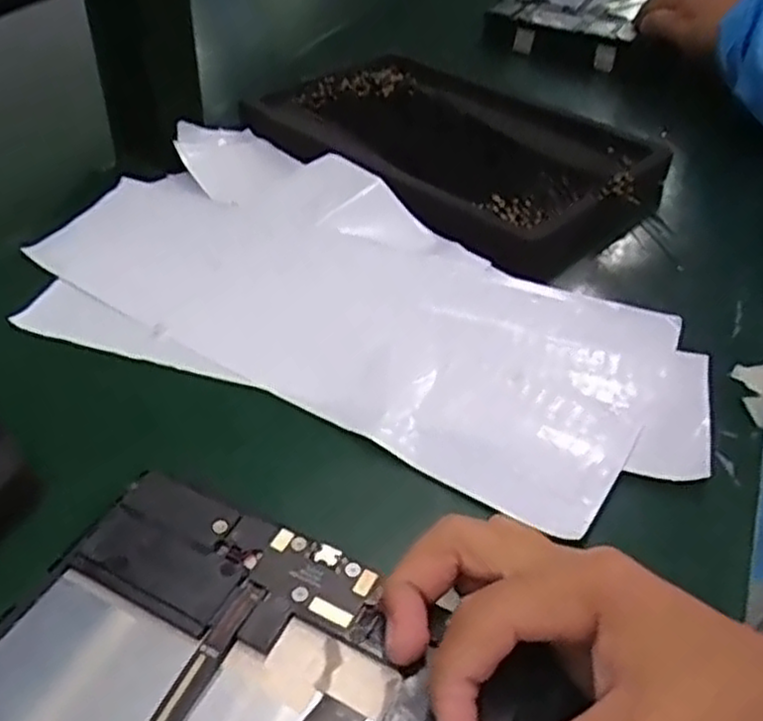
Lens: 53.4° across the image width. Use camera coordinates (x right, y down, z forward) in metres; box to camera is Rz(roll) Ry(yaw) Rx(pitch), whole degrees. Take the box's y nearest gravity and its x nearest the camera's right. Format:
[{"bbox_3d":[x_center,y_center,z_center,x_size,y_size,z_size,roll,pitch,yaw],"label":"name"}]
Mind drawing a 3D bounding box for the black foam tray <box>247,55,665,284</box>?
[{"bbox_3d":[0.047,-0.145,0.487,0.167,0.023,0.270,-31,52,-32],"label":"black foam tray"}]

